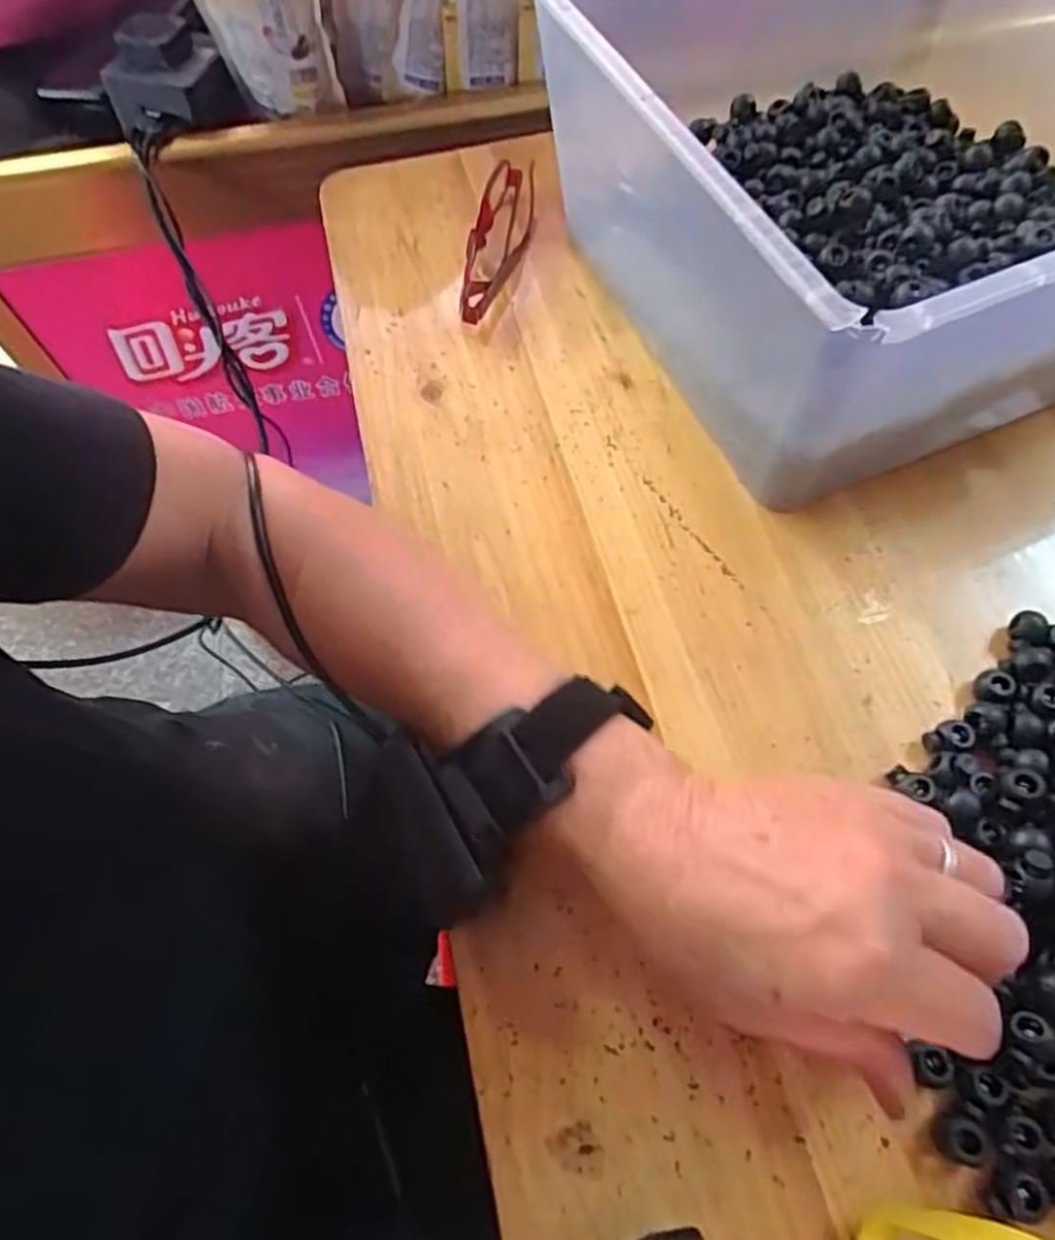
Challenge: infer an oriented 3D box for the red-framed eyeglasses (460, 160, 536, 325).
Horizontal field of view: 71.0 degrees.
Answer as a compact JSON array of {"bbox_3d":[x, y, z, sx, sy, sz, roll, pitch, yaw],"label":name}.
[{"bbox_3d":[-0.016,-0.237,0.459,0.032,0.028,0.127,5,65,6],"label":"red-framed eyeglasses"}]

